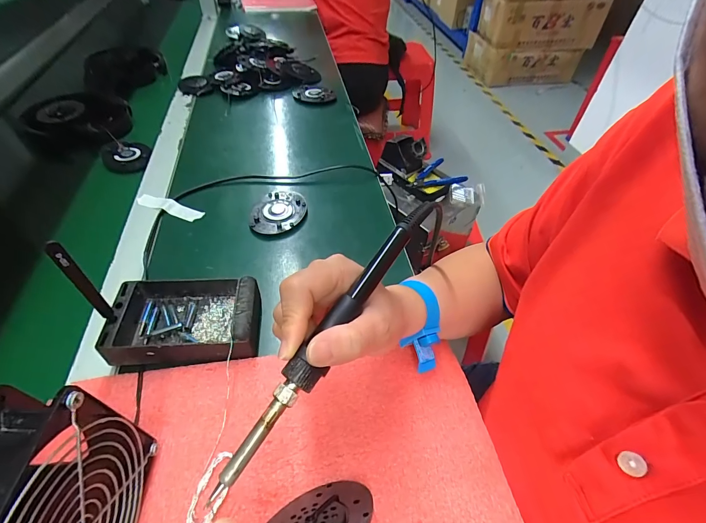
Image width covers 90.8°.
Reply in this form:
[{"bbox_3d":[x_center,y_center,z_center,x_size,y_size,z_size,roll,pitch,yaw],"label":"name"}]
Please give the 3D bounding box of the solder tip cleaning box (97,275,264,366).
[{"bbox_3d":[-0.153,0.053,0.326,0.127,0.035,0.076,-2,47,-5],"label":"solder tip cleaning box"}]

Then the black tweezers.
[{"bbox_3d":[-0.209,0.026,0.276,0.006,0.110,0.010,22,51,17],"label":"black tweezers"}]

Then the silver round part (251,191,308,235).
[{"bbox_3d":[-0.096,-0.064,0.453,0.060,0.012,0.079,17,48,11],"label":"silver round part"}]

